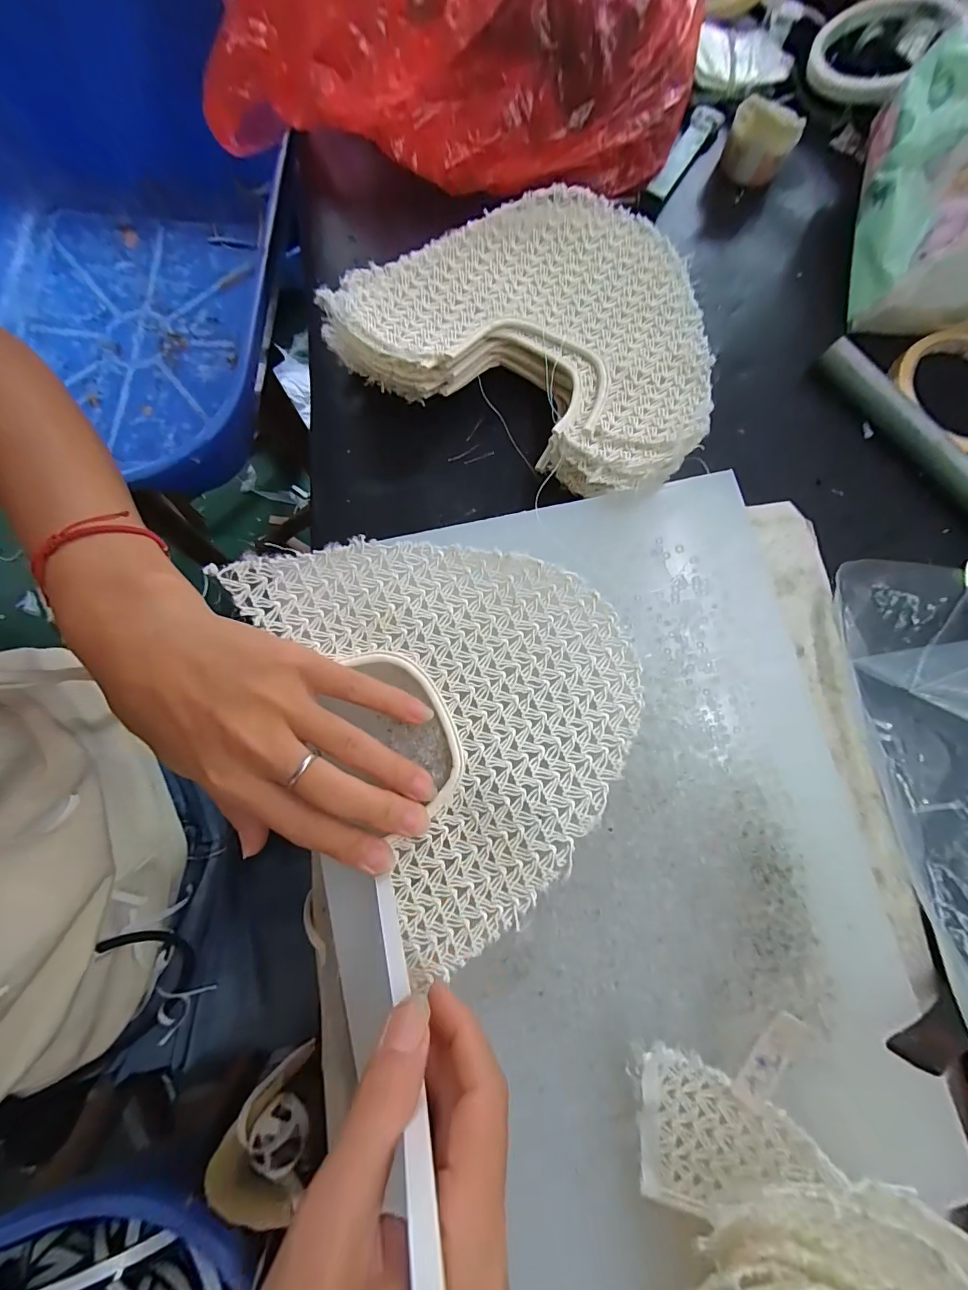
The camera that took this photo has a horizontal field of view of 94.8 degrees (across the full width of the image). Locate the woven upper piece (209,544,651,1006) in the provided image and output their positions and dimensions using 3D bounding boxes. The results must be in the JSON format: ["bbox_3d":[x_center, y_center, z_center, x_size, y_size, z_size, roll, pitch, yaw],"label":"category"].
[{"bbox_3d":[-0.008,0.023,0.216,0.153,0.017,0.201,-28,81,-6],"label":"woven upper piece"}]

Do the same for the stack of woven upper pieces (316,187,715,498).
[{"bbox_3d":[0.046,-0.193,0.281,0.210,0.073,0.186,34,81,4],"label":"stack of woven upper pieces"}]

